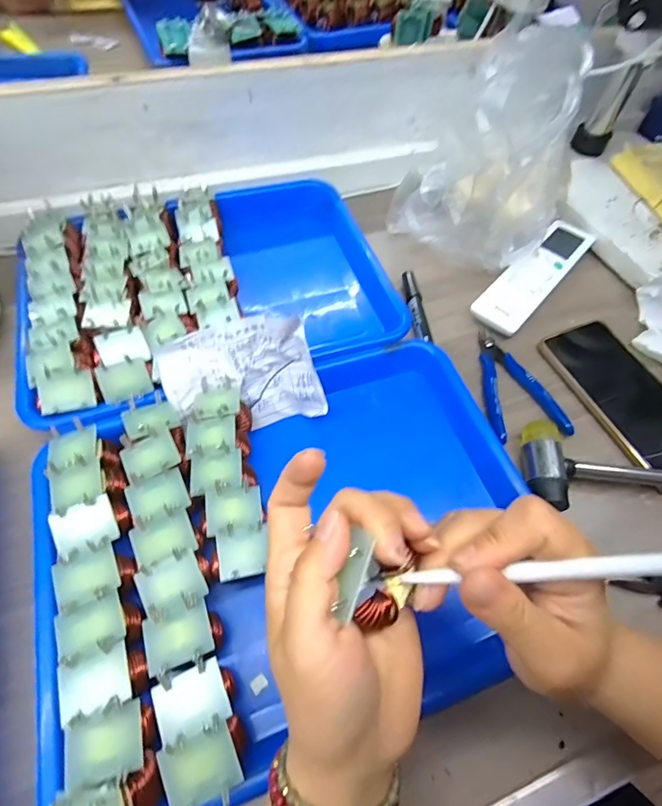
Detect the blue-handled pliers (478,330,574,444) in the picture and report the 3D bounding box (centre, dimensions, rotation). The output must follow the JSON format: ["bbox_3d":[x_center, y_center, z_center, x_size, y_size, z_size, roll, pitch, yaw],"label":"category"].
[{"bbox_3d":[0.165,-0.020,0.395,0.066,0.014,0.116,-5,60,-7],"label":"blue-handled pliers"}]

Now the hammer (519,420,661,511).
[{"bbox_3d":[0.290,0.051,0.344,0.271,0.023,0.069,3,59,-2],"label":"hammer"}]

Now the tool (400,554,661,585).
[{"bbox_3d":[0.098,0.067,0.172,0.137,0.005,0.009,-8,59,10],"label":"tool"}]

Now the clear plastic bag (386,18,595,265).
[{"bbox_3d":[0.139,-0.222,0.390,0.154,0.174,0.075,34,63,15],"label":"clear plastic bag"}]

